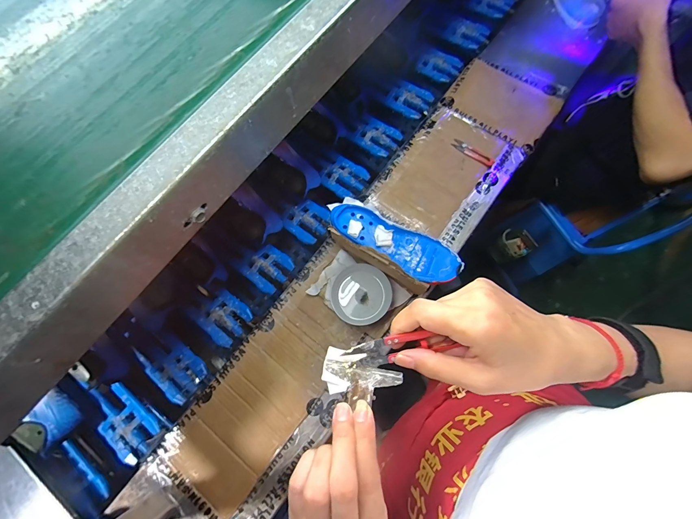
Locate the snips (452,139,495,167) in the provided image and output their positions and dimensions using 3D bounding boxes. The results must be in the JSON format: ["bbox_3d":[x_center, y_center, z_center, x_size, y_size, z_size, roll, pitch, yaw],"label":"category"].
[{"bbox_3d":[0.289,-0.243,0.700,0.101,0.004,0.025,38,78,9],"label":"snips"}]

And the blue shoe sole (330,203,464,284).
[{"bbox_3d":[0.094,-0.035,0.579,0.250,0.030,0.083,29,77,7],"label":"blue shoe sole"}]

